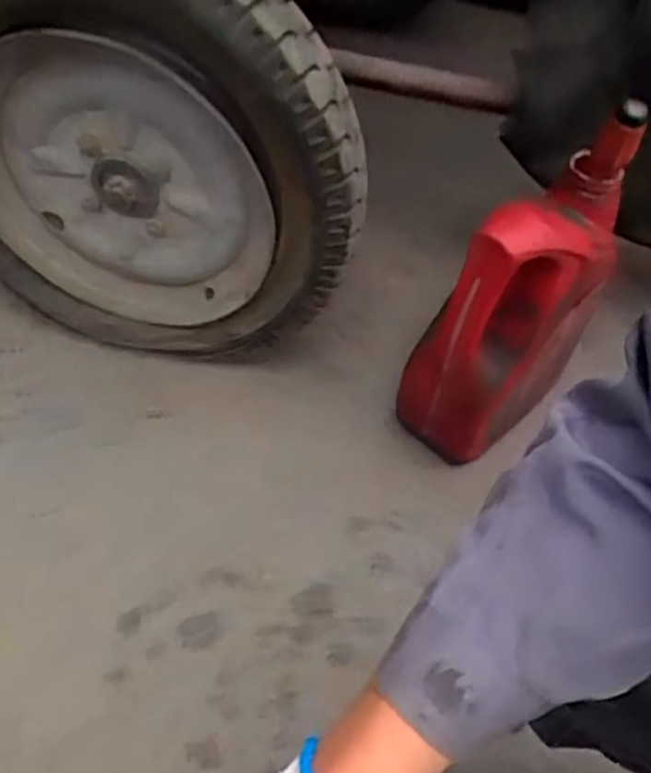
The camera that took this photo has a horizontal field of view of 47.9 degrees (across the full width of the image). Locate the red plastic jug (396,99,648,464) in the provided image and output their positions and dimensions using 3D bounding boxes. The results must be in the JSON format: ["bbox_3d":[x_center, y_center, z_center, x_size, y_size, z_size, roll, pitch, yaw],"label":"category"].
[{"bbox_3d":[0.190,-0.069,0.710,0.187,0.330,0.093,-24,56,-22],"label":"red plastic jug"}]

